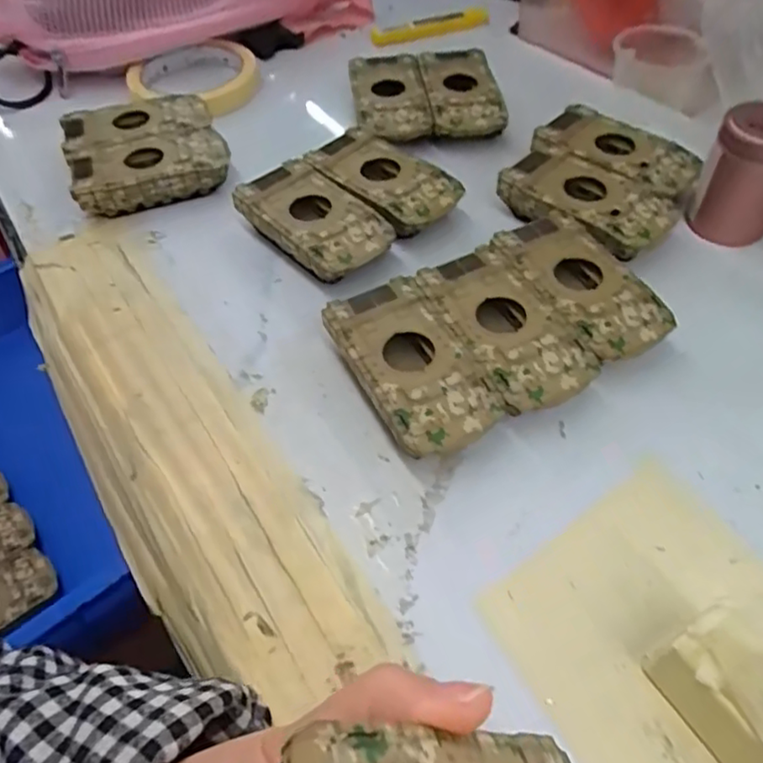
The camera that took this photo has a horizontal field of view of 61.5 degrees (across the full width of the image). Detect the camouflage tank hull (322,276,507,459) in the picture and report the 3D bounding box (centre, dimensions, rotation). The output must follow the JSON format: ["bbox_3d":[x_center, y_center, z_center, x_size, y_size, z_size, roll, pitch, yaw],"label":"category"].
[{"bbox_3d":[0.013,-0.004,0.305,0.049,0.027,0.095,-22,54,-15],"label":"camouflage tank hull"}]

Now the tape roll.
[{"bbox_3d":[-0.145,-0.238,0.502,0.098,0.021,0.098,-1,52,1],"label":"tape roll"}]

